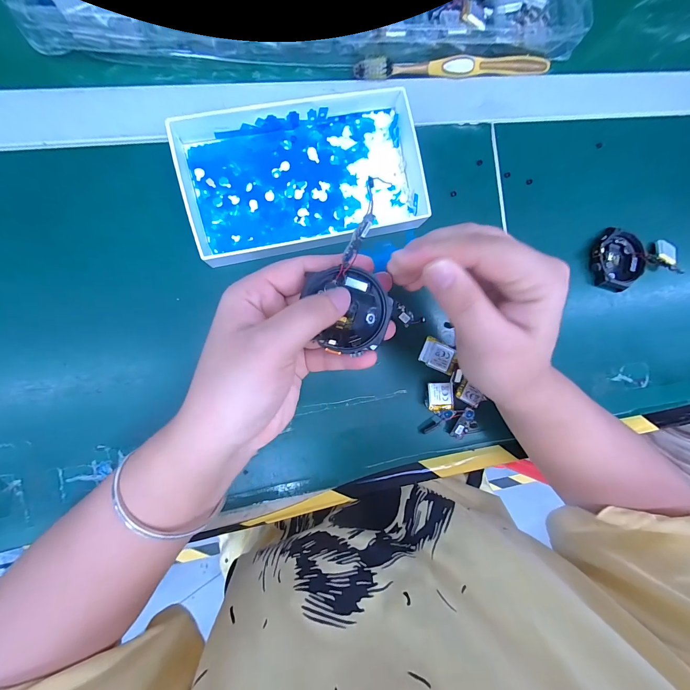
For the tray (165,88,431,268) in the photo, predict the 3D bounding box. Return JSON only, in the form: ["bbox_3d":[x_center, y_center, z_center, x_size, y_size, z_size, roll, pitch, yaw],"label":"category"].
[{"bbox_3d":[-0.029,-0.131,0.238,0.184,0.025,0.102,-14,92,-8],"label":"tray"}]

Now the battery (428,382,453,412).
[{"bbox_3d":[0.081,0.044,0.262,0.020,0.008,0.024,0,90,-8],"label":"battery"}]

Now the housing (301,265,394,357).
[{"bbox_3d":[0.004,-0.019,0.178,0.048,0.009,0.046,-1,91,-8],"label":"housing"}]

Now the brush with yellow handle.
[{"bbox_3d":[0.100,-0.240,0.262,0.181,0.010,0.015,-11,91,-8],"label":"brush with yellow handle"}]

